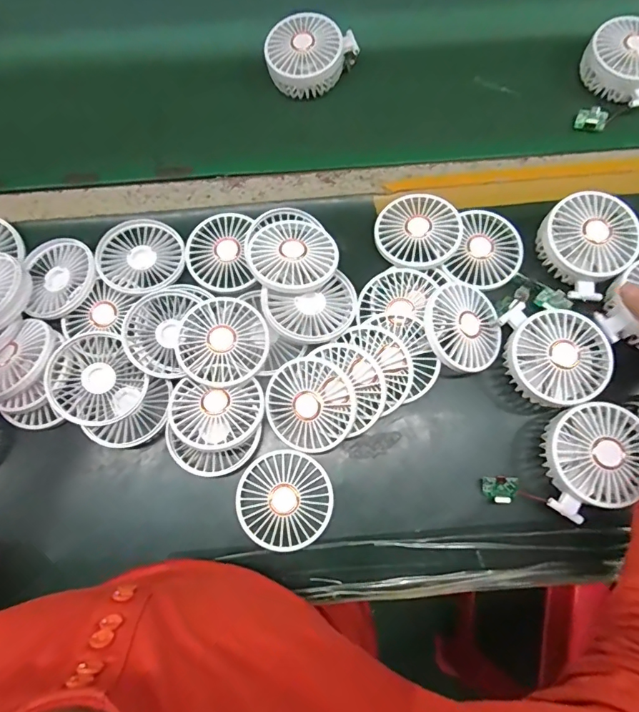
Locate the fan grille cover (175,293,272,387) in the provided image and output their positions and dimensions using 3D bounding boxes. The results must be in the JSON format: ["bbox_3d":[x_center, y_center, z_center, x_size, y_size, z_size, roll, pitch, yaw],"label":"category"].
[{"bbox_3d":[-0.093,-0.013,0.440,0.084,0.023,0.086,-24,75,-6],"label":"fan grille cover"}]

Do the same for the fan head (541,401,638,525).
[{"bbox_3d":[0.244,0.090,0.405,0.088,0.051,0.089,0,74,1],"label":"fan head"}]

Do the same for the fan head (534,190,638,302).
[{"bbox_3d":[0.261,-0.110,0.448,0.091,0.040,0.093,-42,78,-10],"label":"fan head"}]

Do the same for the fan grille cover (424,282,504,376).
[{"bbox_3d":[0.139,-0.029,0.431,0.078,0.016,0.082,-37,77,-9],"label":"fan grille cover"}]

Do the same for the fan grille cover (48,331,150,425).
[{"bbox_3d":[-0.219,0.022,0.437,0.079,0.019,0.089,-34,77,-8],"label":"fan grille cover"}]

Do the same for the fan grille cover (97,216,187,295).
[{"bbox_3d":[-0.187,-0.107,0.477,0.087,0.011,0.087,14,75,5],"label":"fan grille cover"}]

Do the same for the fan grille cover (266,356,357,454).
[{"bbox_3d":[-0.008,0.045,0.425,0.084,0.018,0.085,-38,79,14],"label":"fan grille cover"}]

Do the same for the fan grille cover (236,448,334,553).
[{"bbox_3d":[-0.032,0.133,0.420,0.085,0.006,0.086,-42,78,-10],"label":"fan grille cover"}]

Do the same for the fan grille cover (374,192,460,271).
[{"bbox_3d":[0.104,-0.132,0.470,0.083,0.018,0.089,42,79,11],"label":"fan grille cover"}]

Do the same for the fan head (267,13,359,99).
[{"bbox_3d":[-0.010,-0.347,0.527,0.098,0.047,0.078,9,75,4],"label":"fan head"}]

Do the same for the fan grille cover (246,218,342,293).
[{"bbox_3d":[-0.026,-0.101,0.448,0.087,0.015,0.087,41,68,17],"label":"fan grille cover"}]

